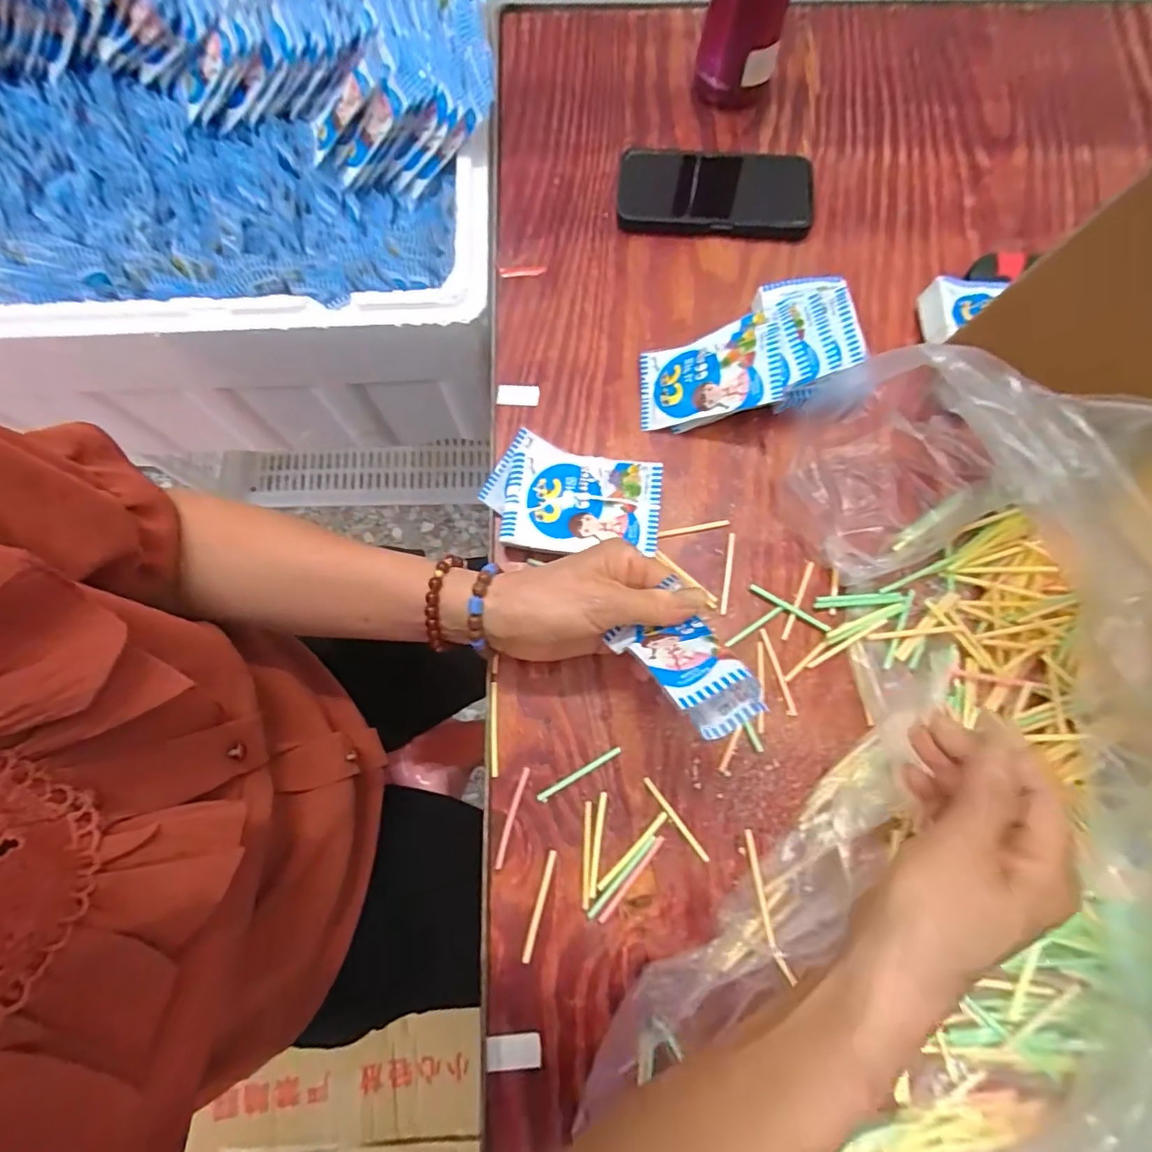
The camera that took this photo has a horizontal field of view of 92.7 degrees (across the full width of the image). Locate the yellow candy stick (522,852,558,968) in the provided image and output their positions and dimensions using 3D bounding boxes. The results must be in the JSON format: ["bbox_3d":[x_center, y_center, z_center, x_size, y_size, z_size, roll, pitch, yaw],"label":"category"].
[{"bbox_3d":[-0.023,0.205,0.342,0.005,0.004,0.064,15,75,4],"label":"yellow candy stick"}]

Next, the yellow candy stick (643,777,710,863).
[{"bbox_3d":[0.065,0.157,0.354,0.006,0.004,0.061,-37,78,-9],"label":"yellow candy stick"}]

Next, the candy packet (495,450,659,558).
[{"bbox_3d":[0.005,-0.052,0.395,0.109,0.015,0.069,4,78,0],"label":"candy packet"}]

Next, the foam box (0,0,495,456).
[{"bbox_3d":[-0.353,-0.361,0.557,0.543,0.228,0.375,-2,75,0],"label":"foam box"}]

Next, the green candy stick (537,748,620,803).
[{"bbox_3d":[0.002,0.130,0.361,0.061,0.004,0.006,-29,77,-7],"label":"green candy stick"}]

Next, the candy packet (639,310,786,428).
[{"bbox_3d":[0.098,-0.153,0.413,0.103,0.009,0.070,-6,76,29],"label":"candy packet"}]

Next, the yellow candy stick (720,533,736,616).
[{"bbox_3d":[0.110,-0.002,0.397,0.005,0.004,0.061,10,75,3],"label":"yellow candy stick"}]

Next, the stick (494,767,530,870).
[{"bbox_3d":[-0.041,0.155,0.355,0.005,0.004,0.062,16,76,5],"label":"stick"}]

